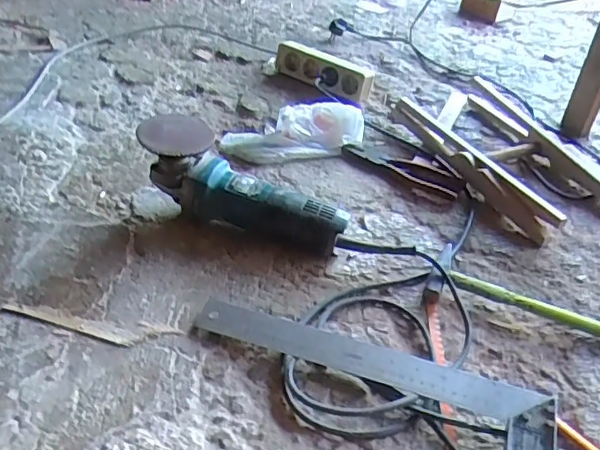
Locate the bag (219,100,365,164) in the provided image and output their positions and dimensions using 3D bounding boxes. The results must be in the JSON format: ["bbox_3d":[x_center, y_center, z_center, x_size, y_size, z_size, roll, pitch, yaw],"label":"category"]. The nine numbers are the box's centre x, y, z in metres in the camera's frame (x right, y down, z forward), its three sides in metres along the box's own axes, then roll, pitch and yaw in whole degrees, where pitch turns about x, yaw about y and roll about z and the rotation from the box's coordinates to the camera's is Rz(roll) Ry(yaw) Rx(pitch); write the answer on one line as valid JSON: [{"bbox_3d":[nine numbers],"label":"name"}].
[{"bbox_3d":[-0.009,-0.143,0.908,0.230,0.067,0.087,-14,41,-6],"label":"bag"}]

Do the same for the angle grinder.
[{"bbox_3d":[-0.075,-0.043,0.714,0.267,0.081,0.078,28,40,1],"label":"angle grinder"}]

